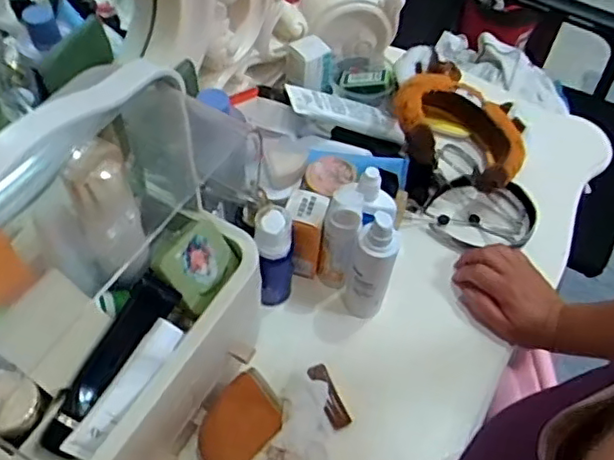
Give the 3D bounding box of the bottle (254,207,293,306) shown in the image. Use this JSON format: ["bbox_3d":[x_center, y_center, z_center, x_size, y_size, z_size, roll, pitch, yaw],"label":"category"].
[{"bbox_3d":[-0.033,0.028,0.632,0.035,0.128,0.044,3,54,0],"label":"bottle"}]

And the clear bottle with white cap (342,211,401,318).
[{"bbox_3d":[0.065,0.043,0.632,0.046,0.178,0.040,9,54,4],"label":"clear bottle with white cap"}]

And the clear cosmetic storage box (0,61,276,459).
[{"bbox_3d":[-0.158,0.050,0.478,0.183,0.298,0.278,30,58,18],"label":"clear cosmetic storage box"}]

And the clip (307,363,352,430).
[{"bbox_3d":[0.022,0.167,0.619,0.022,0.020,0.067,-19,57,-15],"label":"clip"}]

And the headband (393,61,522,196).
[{"bbox_3d":[0.193,-0.130,0.797,0.168,0.058,0.195,40,46,-1],"label":"headband"}]

